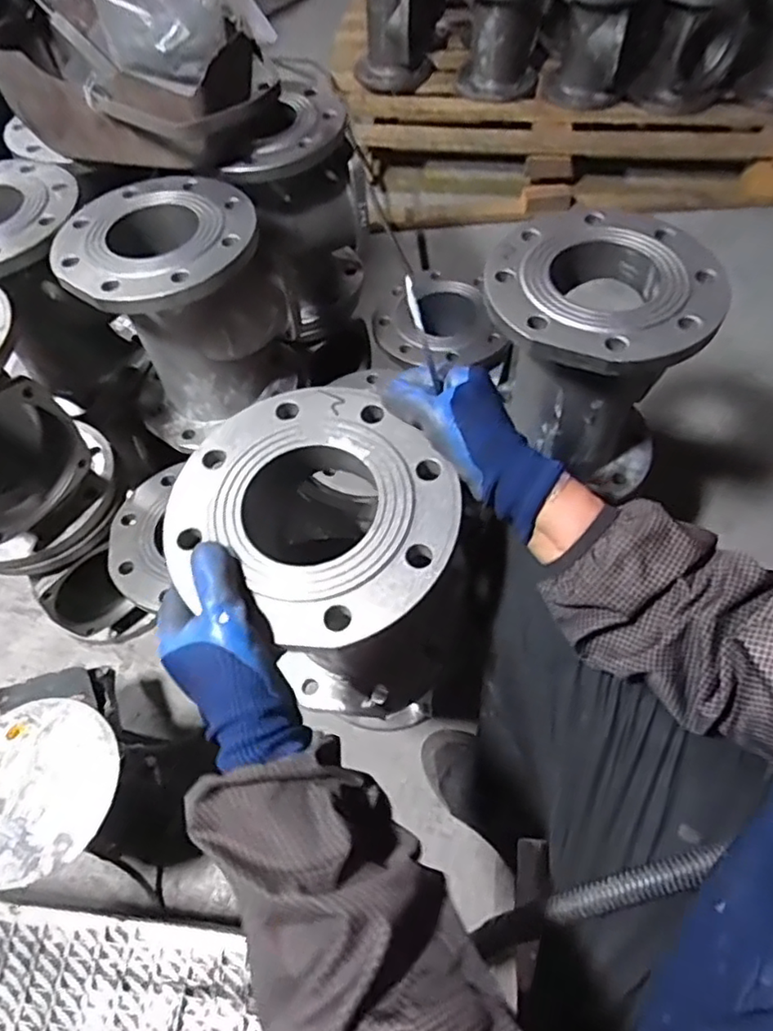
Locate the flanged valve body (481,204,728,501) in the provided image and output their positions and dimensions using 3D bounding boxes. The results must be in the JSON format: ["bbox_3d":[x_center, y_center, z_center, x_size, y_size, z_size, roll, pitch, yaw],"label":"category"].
[{"bbox_3d":[0.202,-0.152,0.657,0.192,0.241,0.204,-2,58,3],"label":"flanged valve body"}]

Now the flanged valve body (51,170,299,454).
[{"bbox_3d":[-0.238,-0.248,0.765,0.214,0.252,0.211,-23,59,-10],"label":"flanged valve body"}]

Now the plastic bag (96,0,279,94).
[{"bbox_3d":[-0.221,-0.546,0.679,0.162,0.093,0.084,1,58,5],"label":"plastic bag"}]

